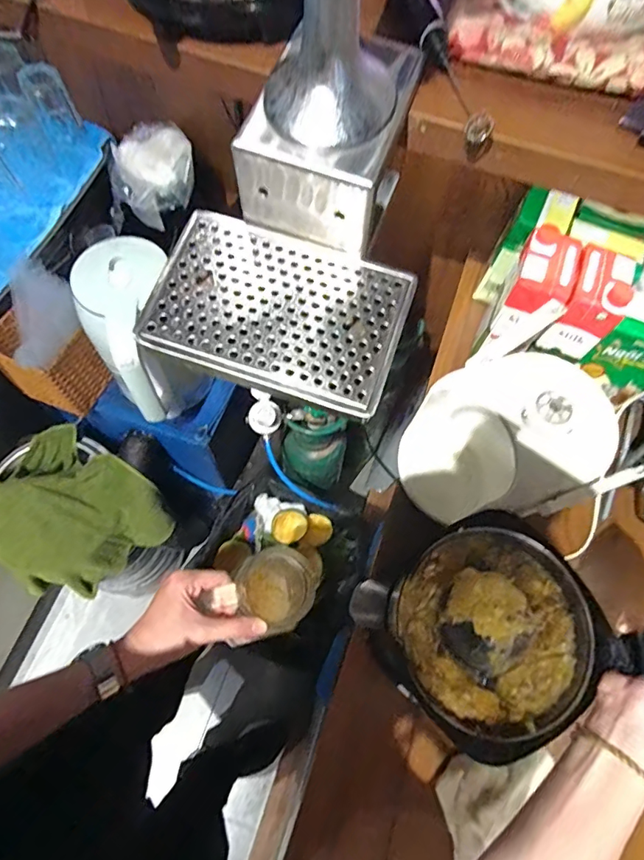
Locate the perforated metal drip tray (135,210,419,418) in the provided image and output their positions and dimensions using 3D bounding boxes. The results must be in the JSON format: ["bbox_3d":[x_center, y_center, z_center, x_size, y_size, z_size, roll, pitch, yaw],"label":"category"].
[{"bbox_3d":[-0.040,-0.115,0.462,0.230,0.029,0.154,16,68,4],"label":"perforated metal drip tray"}]

